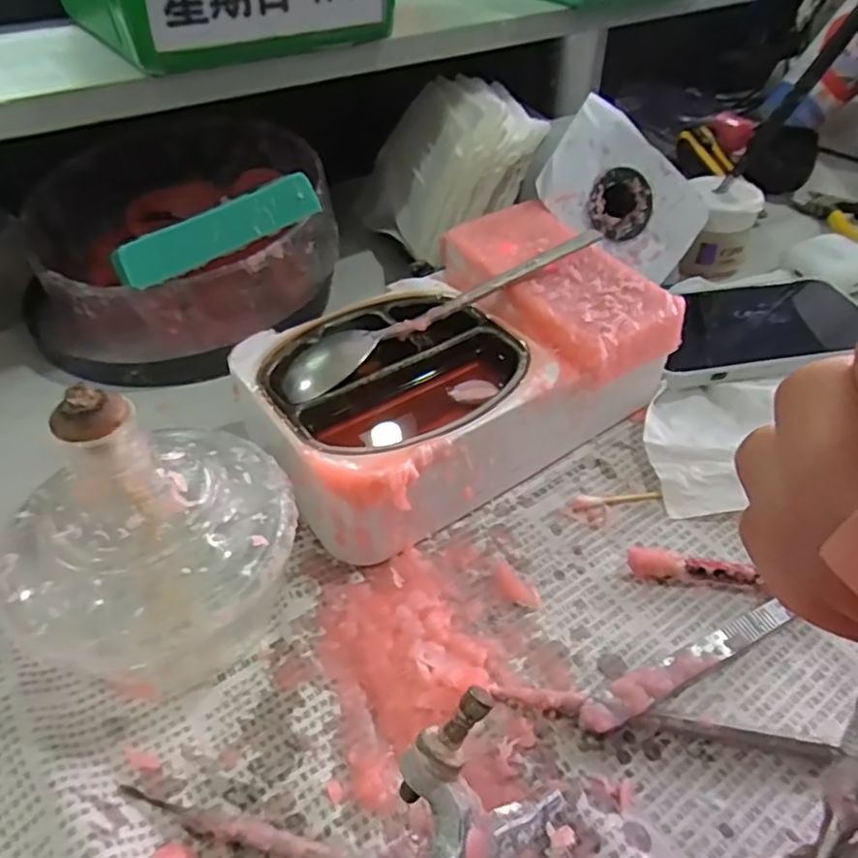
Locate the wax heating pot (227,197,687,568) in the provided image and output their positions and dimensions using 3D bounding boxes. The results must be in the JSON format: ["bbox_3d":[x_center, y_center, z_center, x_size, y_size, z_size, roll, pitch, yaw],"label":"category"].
[{"bbox_3d":[0.019,-0.031,0.301,0.214,0.065,0.116,-29,51,-27],"label":"wax heating pot"}]

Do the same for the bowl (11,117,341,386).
[{"bbox_3d":[-0.158,-0.124,0.398,0.182,0.068,0.194,0,44,0],"label":"bowl"}]

